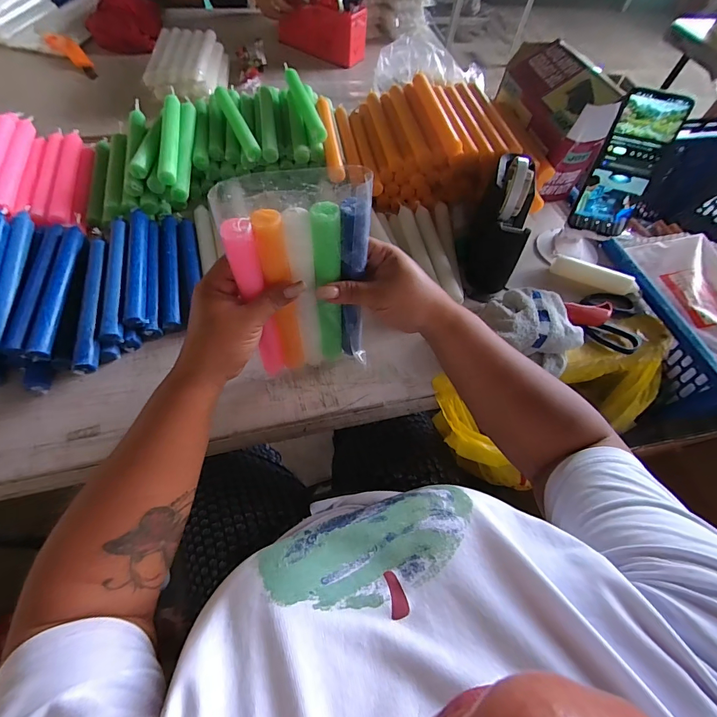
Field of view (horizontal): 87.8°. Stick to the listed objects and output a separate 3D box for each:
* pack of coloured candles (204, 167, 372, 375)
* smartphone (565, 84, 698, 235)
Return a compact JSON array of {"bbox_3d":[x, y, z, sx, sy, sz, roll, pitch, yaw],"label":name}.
[{"bbox_3d":[-0.048,-0.059,0.349,0.110,0.226,0.028,-10,57,-10],"label":"pack of coloured candles"},{"bbox_3d":[0.346,-0.249,0.484,0.072,0.163,0.016,20,33,12],"label":"smartphone"}]

